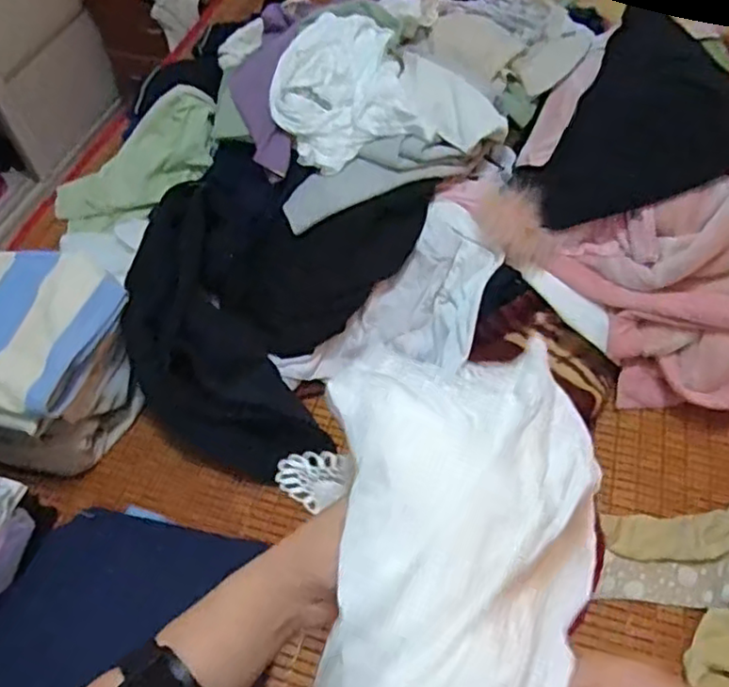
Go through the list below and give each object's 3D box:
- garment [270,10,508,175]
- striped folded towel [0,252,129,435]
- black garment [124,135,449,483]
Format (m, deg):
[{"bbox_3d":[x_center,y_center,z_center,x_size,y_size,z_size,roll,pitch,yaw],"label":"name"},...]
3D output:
[{"bbox_3d":[0.030,-0.407,1.044,0.353,0.106,0.257,-3,53,1],"label":"garment"},{"bbox_3d":[-0.521,-0.021,0.920,0.328,0.068,0.262,13,55,13],"label":"striped folded towel"},{"bbox_3d":[-0.167,-0.065,1.007,0.404,0.184,0.449,18,56,16],"label":"black garment"}]

